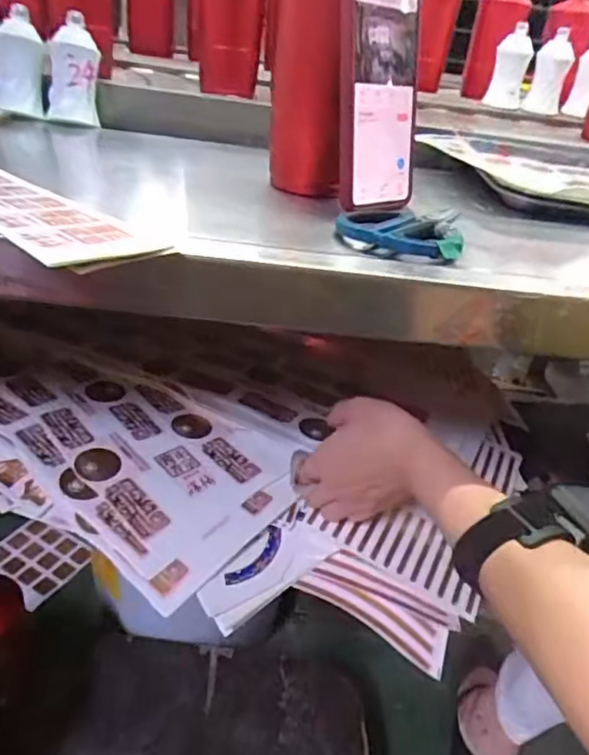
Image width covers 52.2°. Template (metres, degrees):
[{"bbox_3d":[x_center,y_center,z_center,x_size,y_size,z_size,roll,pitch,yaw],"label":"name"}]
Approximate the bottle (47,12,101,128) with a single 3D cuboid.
[{"bbox_3d":[-0.252,-0.352,0.683,0.058,0.103,0.055,-3,37,-14],"label":"bottle"}]

